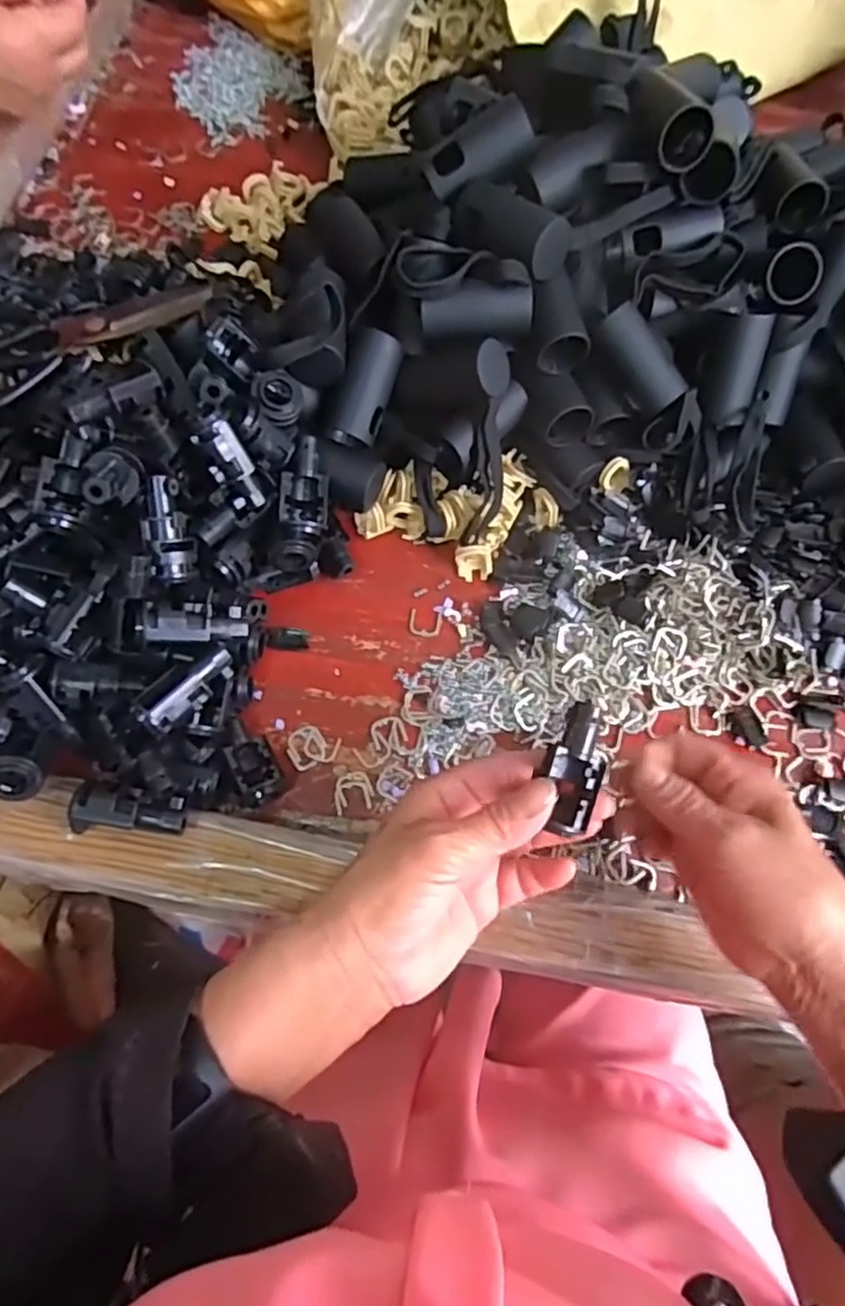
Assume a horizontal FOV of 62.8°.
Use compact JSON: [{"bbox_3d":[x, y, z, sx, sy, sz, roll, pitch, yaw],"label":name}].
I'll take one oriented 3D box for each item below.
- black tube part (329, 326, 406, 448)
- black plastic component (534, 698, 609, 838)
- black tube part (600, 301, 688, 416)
[{"bbox_3d":[-0.032,-0.153,0.403,0.029,0.025,0.064,20,100,7],"label":"black tube part"},{"bbox_3d":[0.063,0.047,0.283,0.022,0.013,0.053,5,90,1],"label":"black plastic component"},{"bbox_3d":[0.127,-0.169,0.399,0.025,0.018,0.061,-34,98,-12],"label":"black tube part"}]

